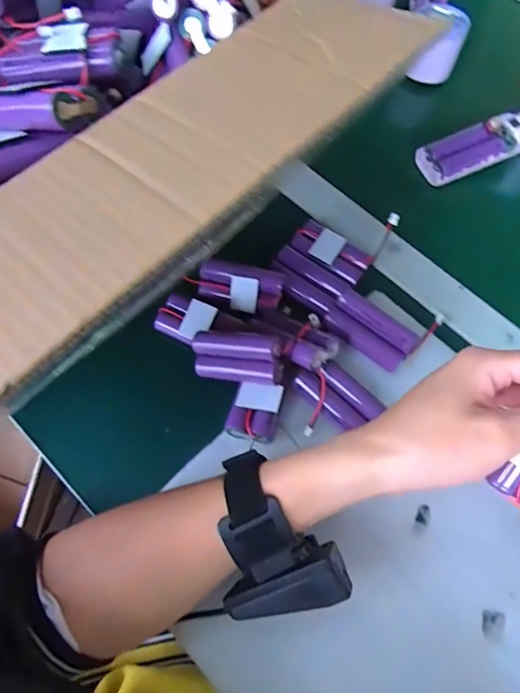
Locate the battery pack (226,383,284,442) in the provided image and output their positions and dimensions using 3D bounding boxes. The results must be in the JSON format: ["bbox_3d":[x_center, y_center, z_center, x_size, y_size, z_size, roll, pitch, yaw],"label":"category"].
[{"bbox_3d":[-0.003,0.045,0.332,0.033,0.015,0.046,15,68,4],"label":"battery pack"}]

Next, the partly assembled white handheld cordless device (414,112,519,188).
[{"bbox_3d":[0.236,-0.203,0.461,0.166,0.045,0.054,-22,69,3],"label":"partly assembled white handheld cordless device"}]

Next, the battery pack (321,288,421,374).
[{"bbox_3d":[0.086,-0.013,0.362,0.067,0.016,0.038,35,71,12],"label":"battery pack"}]

